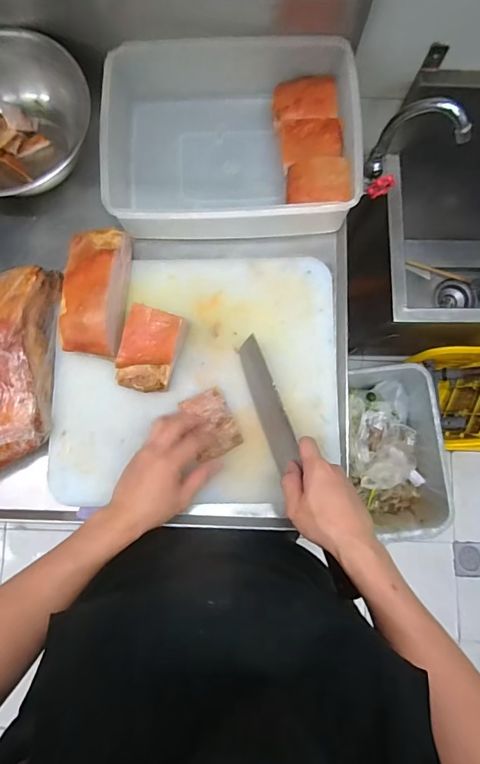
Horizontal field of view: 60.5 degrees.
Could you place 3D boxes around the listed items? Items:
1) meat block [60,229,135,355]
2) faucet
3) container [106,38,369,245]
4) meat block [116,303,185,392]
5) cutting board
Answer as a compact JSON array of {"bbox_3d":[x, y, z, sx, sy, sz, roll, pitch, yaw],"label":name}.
[{"bbox_3d":[-0.192,-0.121,0.553,0.073,0.071,0.170,1,83,0],"label":"meat block"},{"bbox_3d":[0.284,-0.381,0.674,0.117,0.185,0.092,36,84,4],"label":"faucet"},{"bbox_3d":[-0.018,-0.340,0.596,0.349,0.096,0.248,-2,83,-1],"label":"container"},{"bbox_3d":[-0.117,-0.038,0.543,0.068,0.070,0.099,16,83,2],"label":"meat block"},{"bbox_3d":[-0.057,-0.009,0.572,0.387,0.024,0.342,0,83,0],"label":"cutting board"}]

